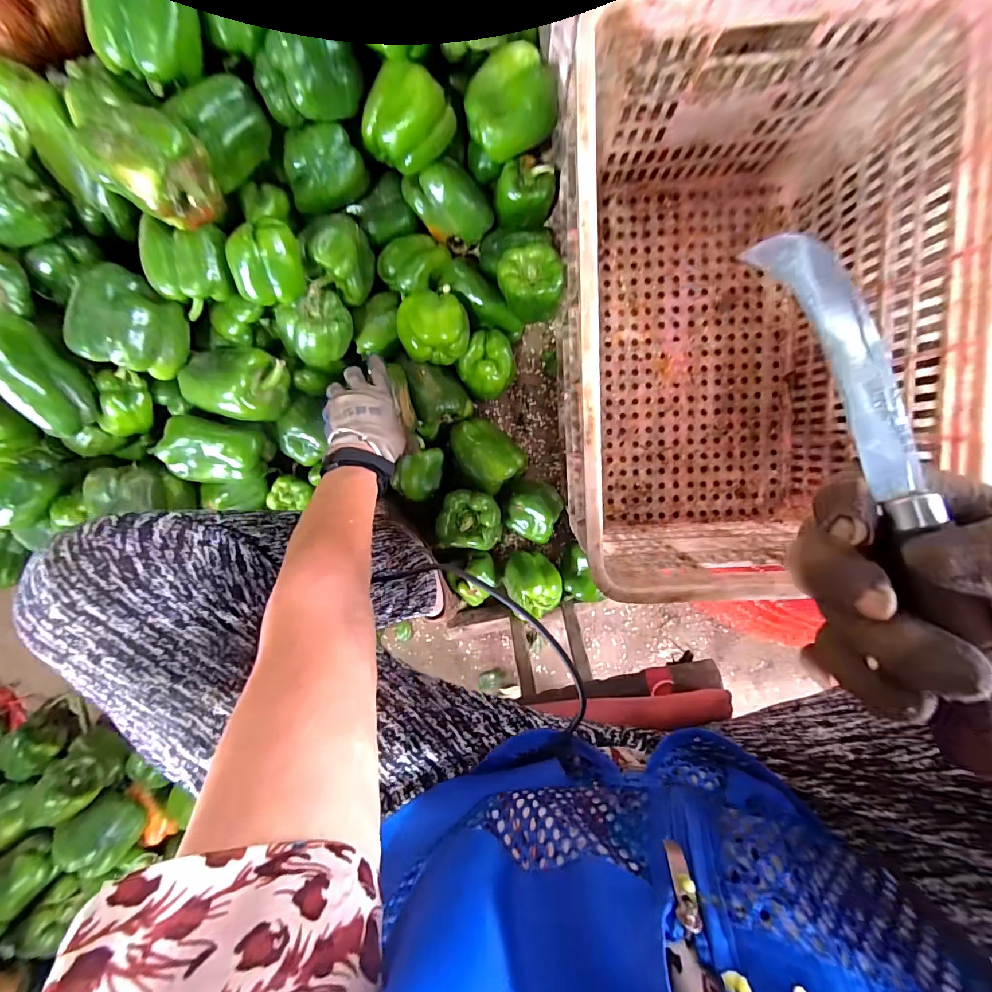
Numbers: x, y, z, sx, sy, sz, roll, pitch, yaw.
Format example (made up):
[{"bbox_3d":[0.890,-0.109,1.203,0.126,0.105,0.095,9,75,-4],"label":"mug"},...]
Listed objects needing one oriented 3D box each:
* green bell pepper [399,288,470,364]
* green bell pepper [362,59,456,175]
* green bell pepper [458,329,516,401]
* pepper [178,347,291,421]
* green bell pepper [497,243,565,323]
[{"bbox_3d":[-0.081,-0.217,0.570,0.087,0.069,0.077,5,92,5],"label":"green bell pepper"},{"bbox_3d":[-0.102,-0.431,0.518,0.102,0.091,0.068,-32,89,6],"label":"green bell pepper"},{"bbox_3d":[-0.008,-0.183,0.639,0.073,0.087,0.086,35,95,3],"label":"green bell pepper"},{"bbox_3d":[-0.336,-0.148,0.565,0.121,0.070,0.085,15,93,5],"label":"pepper"},{"bbox_3d":[0.047,-0.267,0.564,0.077,0.066,0.093,-23,90,6],"label":"green bell pepper"}]

